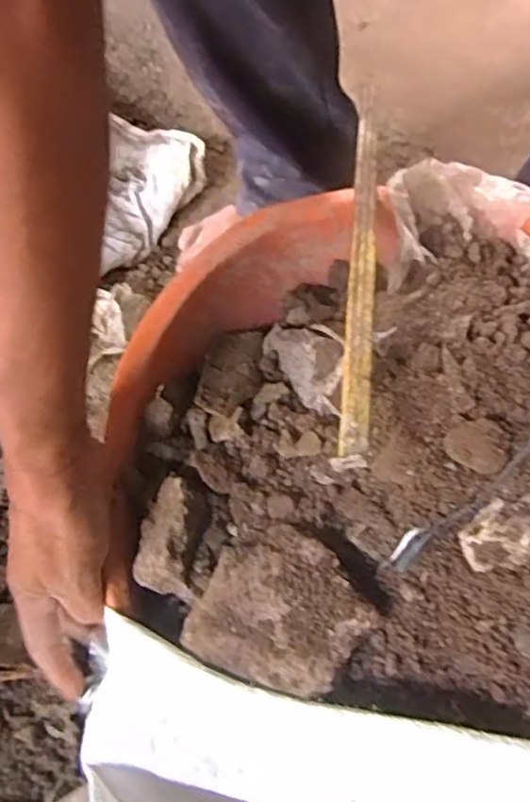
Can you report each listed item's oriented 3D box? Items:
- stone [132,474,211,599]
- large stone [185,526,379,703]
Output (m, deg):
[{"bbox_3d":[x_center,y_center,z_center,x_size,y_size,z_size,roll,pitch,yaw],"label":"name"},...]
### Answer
[{"bbox_3d":[-0.057,0.080,0.395,0.039,0.037,0.066,12,62,6],"label":"stone"},{"bbox_3d":[0.011,0.110,0.352,0.093,0.035,0.085,21,63,11],"label":"large stone"}]

